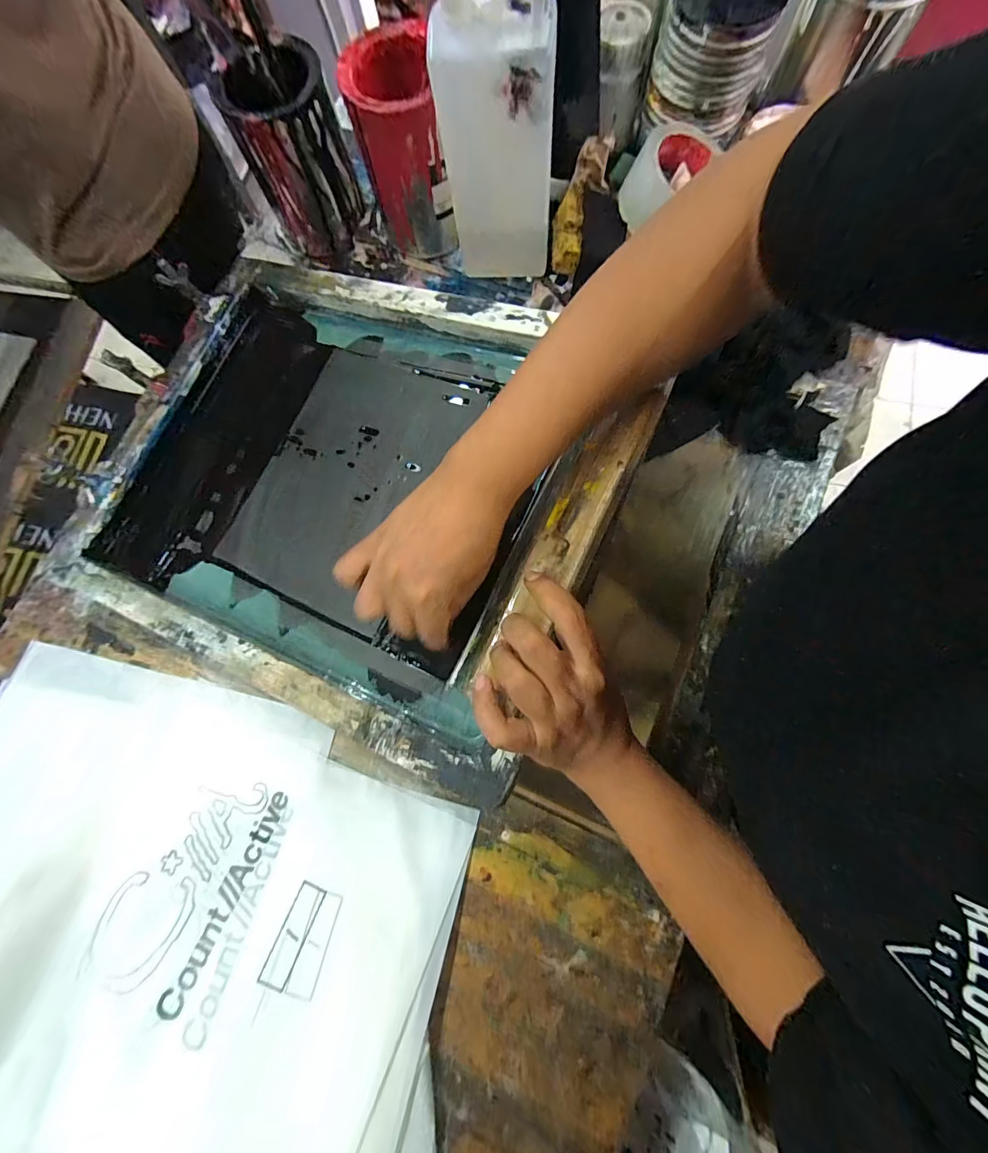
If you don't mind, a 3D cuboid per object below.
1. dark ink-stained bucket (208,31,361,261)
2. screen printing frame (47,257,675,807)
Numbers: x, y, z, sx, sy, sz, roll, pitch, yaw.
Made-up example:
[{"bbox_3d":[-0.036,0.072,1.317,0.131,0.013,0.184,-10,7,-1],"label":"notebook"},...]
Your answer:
[{"bbox_3d":[-0.216,-0.458,0.477,0.097,0.144,0.092,-1,78,4],"label":"dark ink-stained bucket"},{"bbox_3d":[-0.136,-0.094,0.412,0.491,0.070,0.392,21,80,20],"label":"screen printing frame"}]

